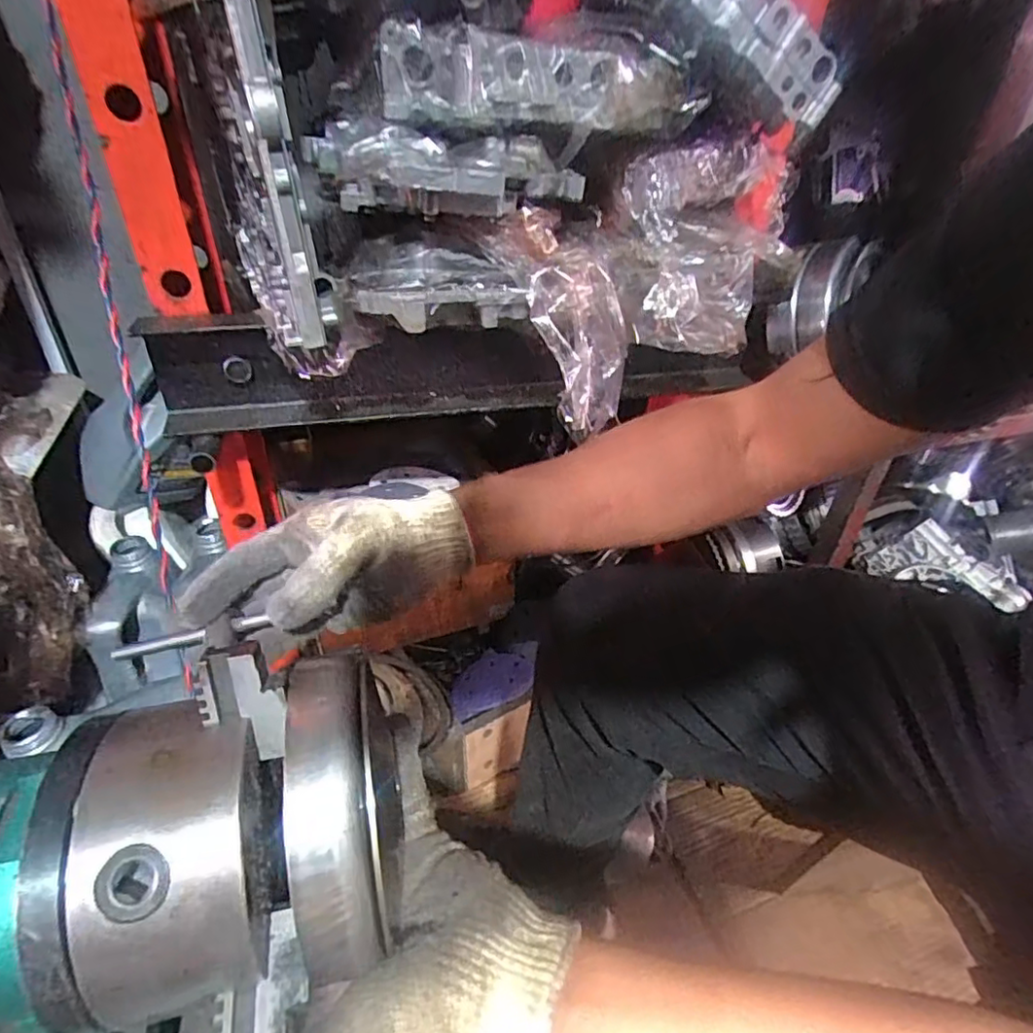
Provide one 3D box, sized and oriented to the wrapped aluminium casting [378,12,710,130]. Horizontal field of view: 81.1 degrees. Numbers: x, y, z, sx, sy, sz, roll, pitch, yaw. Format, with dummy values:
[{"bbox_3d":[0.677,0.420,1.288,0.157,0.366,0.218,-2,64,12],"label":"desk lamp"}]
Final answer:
[{"bbox_3d":[0.014,-0.334,0.457,0.232,0.059,0.078,-5,36,-10],"label":"wrapped aluminium casting"}]

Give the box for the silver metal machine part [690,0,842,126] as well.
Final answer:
[{"bbox_3d":[0.174,-0.361,0.440,0.174,0.046,0.017,28,28,-23],"label":"silver metal machine part"}]

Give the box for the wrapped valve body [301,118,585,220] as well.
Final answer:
[{"bbox_3d":[-0.053,-0.262,0.453,0.182,0.052,0.104,-12,38,-19],"label":"wrapped valve body"}]

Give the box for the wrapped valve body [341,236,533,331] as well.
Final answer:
[{"bbox_3d":[-0.062,-0.180,0.476,0.138,0.054,0.050,-2,35,-5],"label":"wrapped valve body"}]

